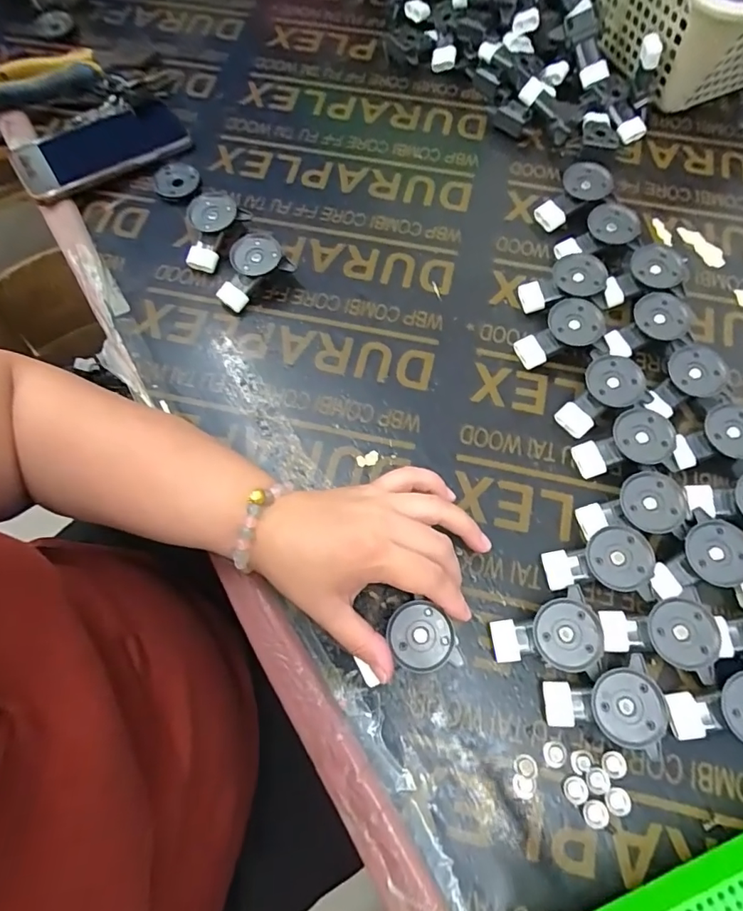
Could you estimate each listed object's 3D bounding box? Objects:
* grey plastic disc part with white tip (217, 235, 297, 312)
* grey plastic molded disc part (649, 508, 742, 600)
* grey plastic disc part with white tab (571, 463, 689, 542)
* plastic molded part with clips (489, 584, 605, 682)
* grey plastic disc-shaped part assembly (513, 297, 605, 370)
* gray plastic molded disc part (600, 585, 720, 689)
[{"bbox_3d":[-0.108,-0.160,0.434,0.065,0.030,0.046,-38,72,-12],"label":"grey plastic disc part with white tip"},{"bbox_3d":[0.221,0.073,0.343,0.069,0.026,0.052,-21,70,-6],"label":"grey plastic molded disc part"},{"bbox_3d":[0.185,0.036,0.357,0.064,0.030,0.044,2,69,3],"label":"grey plastic disc part with white tab"},{"bbox_3d":[0.114,0.120,0.327,0.064,0.029,0.052,-8,69,-1],"label":"plastic molded part with clips"},{"bbox_3d":[0.153,-0.099,0.404,0.071,0.015,0.037,-31,69,15],"label":"grey plastic disc-shaped part assembly"},{"bbox_3d":[0.187,0.117,0.322,0.062,0.021,0.053,-3,69,1],"label":"gray plastic molded disc part"}]

